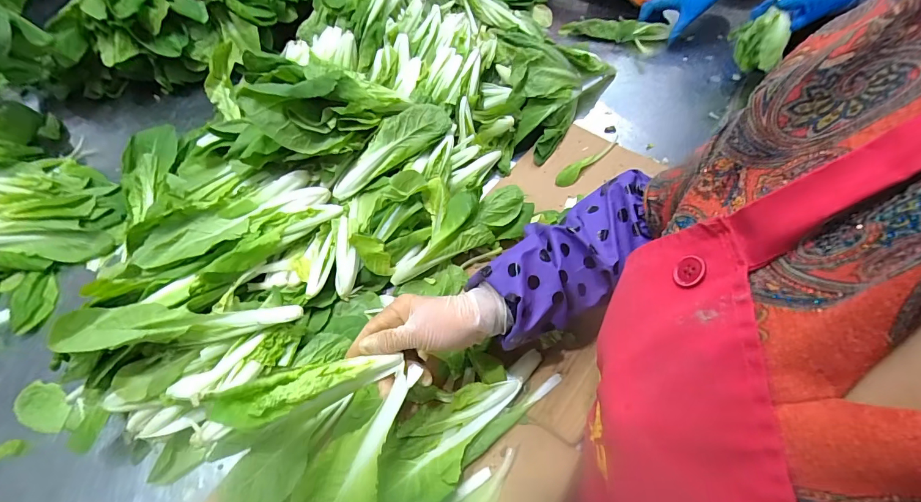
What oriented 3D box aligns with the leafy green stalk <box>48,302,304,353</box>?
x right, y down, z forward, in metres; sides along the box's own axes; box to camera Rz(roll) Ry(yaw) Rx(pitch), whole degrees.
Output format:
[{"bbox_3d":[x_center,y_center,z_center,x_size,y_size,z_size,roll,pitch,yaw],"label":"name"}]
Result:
[{"bbox_3d":[-0.258,0.070,0.384,0.199,0.042,0.051,-1,59,-14],"label":"leafy green stalk"}]

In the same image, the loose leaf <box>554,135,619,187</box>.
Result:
[{"bbox_3d":[0.195,-0.140,0.617,0.141,0.009,0.024,-40,67,-20],"label":"loose leaf"}]

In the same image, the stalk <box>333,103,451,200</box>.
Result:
[{"bbox_3d":[-0.090,-0.141,0.545,0.055,0.032,0.196,36,67,19],"label":"stalk"}]

